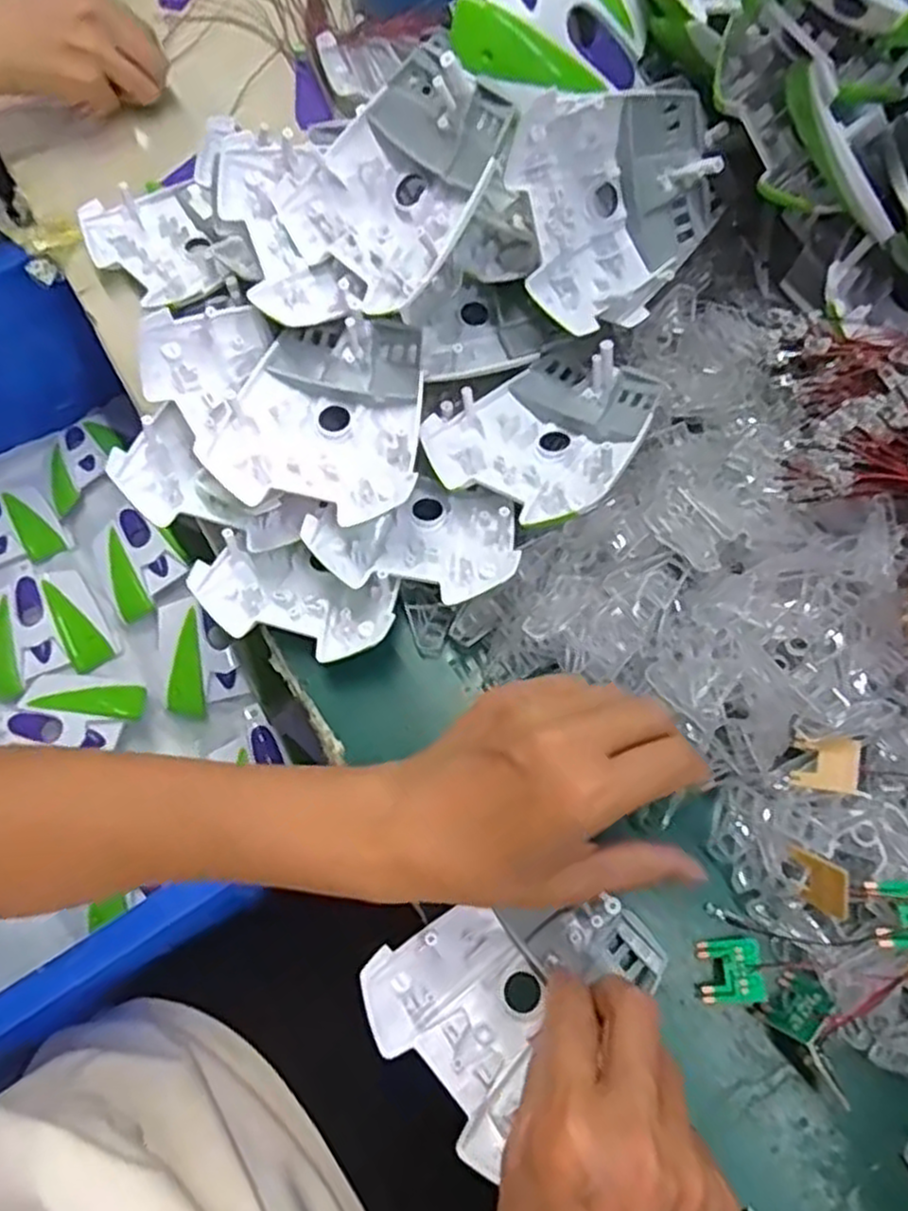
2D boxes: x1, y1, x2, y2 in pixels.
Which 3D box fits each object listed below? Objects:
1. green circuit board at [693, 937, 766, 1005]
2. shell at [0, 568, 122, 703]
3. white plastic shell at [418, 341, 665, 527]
[{"bbox_3d":[0.117,0.154,0.317,0.025,0.006,0.026,-18,45,25],"label":"green circuit board"},{"bbox_3d":[-0.325,0.021,0.590,0.095,0.040,0.102,-30,71,-8],"label":"shell"},{"bbox_3d":[0.044,-0.093,0.375,0.095,0.028,0.104,31,74,13],"label":"white plastic shell"}]

